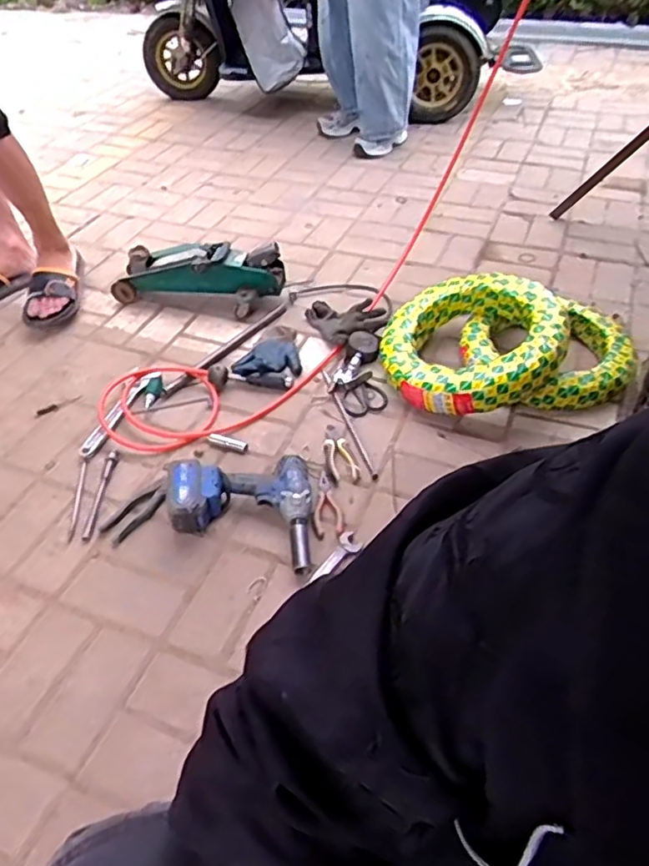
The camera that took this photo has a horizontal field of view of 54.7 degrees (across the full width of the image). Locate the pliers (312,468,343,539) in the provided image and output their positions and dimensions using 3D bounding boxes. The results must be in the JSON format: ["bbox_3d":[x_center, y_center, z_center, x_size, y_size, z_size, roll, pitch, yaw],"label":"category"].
[{"bbox_3d":[0.005,0.129,1.137,0.049,0.013,0.147,-1,43,-1],"label":"pliers"}]

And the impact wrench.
[{"bbox_3d":[-0.148,0.128,1.062,0.252,0.080,0.199,1,43,1],"label":"impact wrench"}]

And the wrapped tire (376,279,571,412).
[{"bbox_3d":[0.326,-0.200,1.388,0.395,0.100,0.395,1,49,24],"label":"wrapped tire"}]

